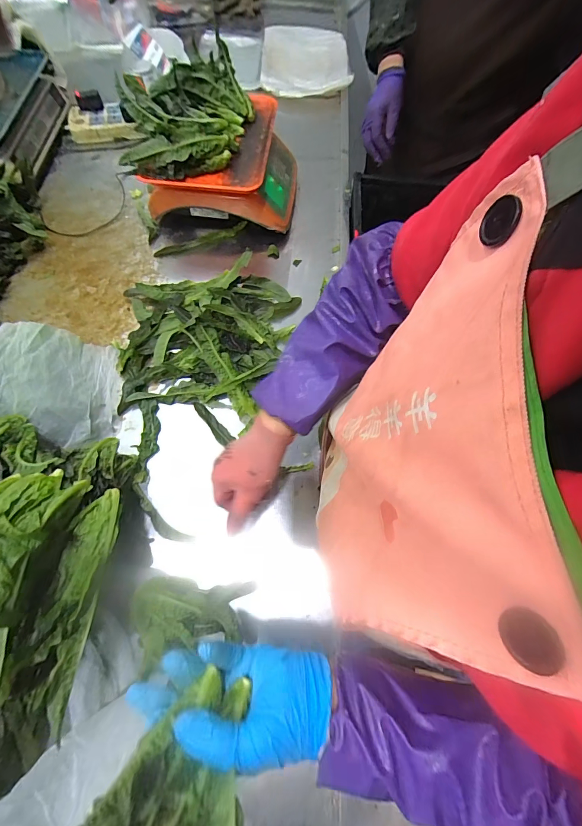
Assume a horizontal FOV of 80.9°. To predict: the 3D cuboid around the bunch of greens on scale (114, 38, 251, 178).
[{"bbox_3d":[-0.182,-0.545,0.612,0.204,0.080,0.252,4,68,0],"label":"bunch of greens on scale"}]

